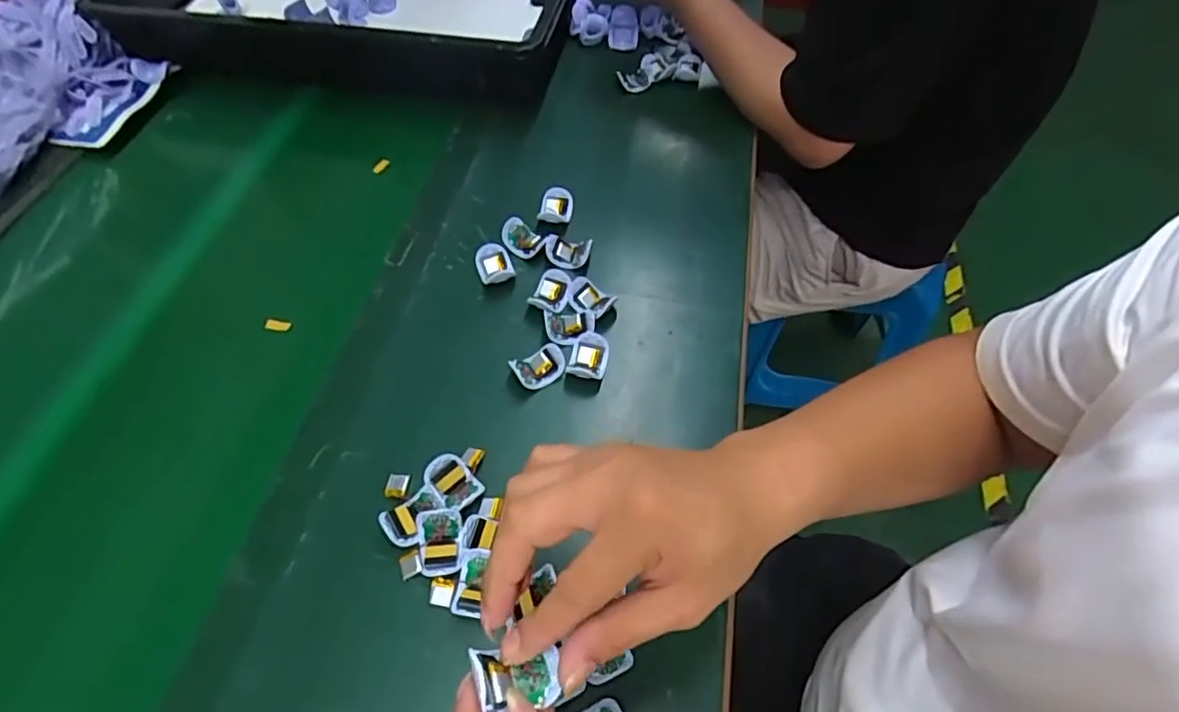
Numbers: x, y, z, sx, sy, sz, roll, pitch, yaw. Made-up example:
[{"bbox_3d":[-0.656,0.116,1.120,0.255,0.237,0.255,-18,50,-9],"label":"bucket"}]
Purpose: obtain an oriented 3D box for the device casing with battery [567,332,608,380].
[{"bbox_3d":[-0.001,0.001,0.513,0.031,0.016,0.041,6,55,3],"label":"device casing with battery"}]

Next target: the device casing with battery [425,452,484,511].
[{"bbox_3d":[-0.098,0.091,0.443,0.028,0.013,0.042,-38,64,-24],"label":"device casing with battery"}]

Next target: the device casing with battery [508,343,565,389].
[{"bbox_3d":[-0.042,0.008,0.508,0.043,0.012,0.036,-30,61,-20],"label":"device casing with battery"}]

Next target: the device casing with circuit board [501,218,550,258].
[{"bbox_3d":[-0.063,-0.112,0.587,0.042,0.017,0.033,39,63,23],"label":"device casing with circuit board"}]

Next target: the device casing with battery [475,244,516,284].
[{"bbox_3d":[-0.088,-0.085,0.572,0.032,0.019,0.037,-14,56,-10],"label":"device casing with battery"}]

